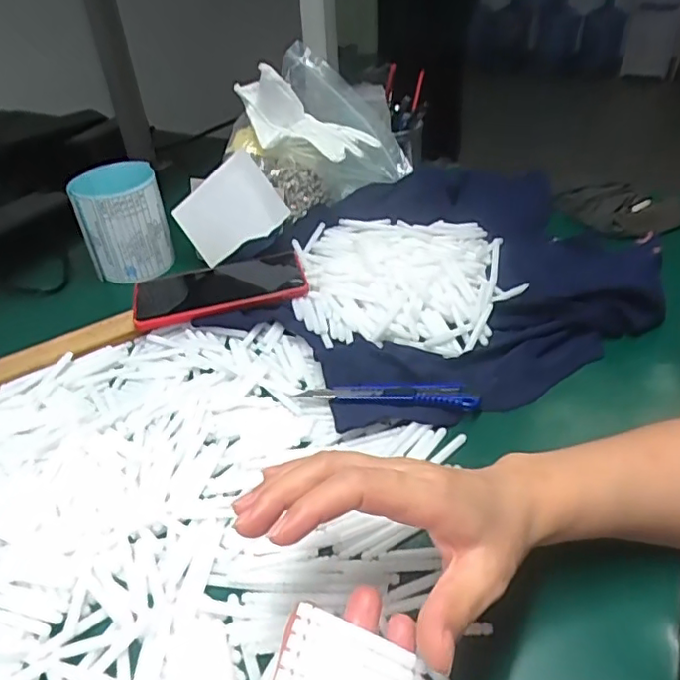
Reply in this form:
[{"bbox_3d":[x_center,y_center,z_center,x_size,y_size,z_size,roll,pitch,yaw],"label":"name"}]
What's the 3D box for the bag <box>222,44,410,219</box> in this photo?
[{"bbox_3d":[-0.031,-0.226,0.672,0.155,0.139,0.186,-27,44,-29],"label":"bag"}]

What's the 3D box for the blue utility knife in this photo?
[{"bbox_3d":[0.037,0.042,0.460,0.135,0.011,0.025,2,39,6],"label":"blue utility knife"}]

